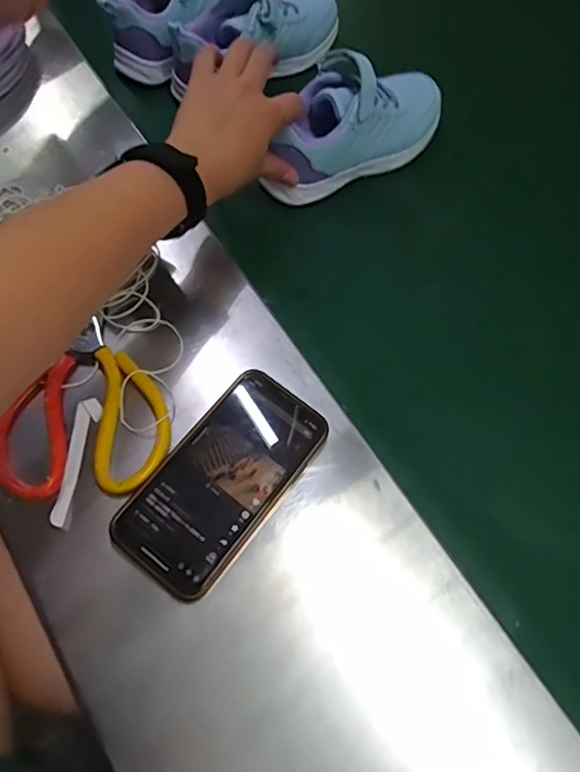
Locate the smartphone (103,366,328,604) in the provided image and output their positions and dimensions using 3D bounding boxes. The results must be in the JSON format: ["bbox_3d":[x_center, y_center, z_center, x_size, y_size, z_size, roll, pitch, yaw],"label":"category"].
[{"bbox_3d":[-0.045,0.062,0.366,0.077,0.006,0.150,37,70,12],"label":"smartphone"}]

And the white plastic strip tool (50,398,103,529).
[{"bbox_3d":[-0.150,0.051,0.372,0.016,0.007,0.089,11,67,2],"label":"white plastic strip tool"}]

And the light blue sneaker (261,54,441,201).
[{"bbox_3d":[0.060,-0.245,0.488,0.183,0.084,0.076,-24,70,-12],"label":"light blue sneaker"}]

